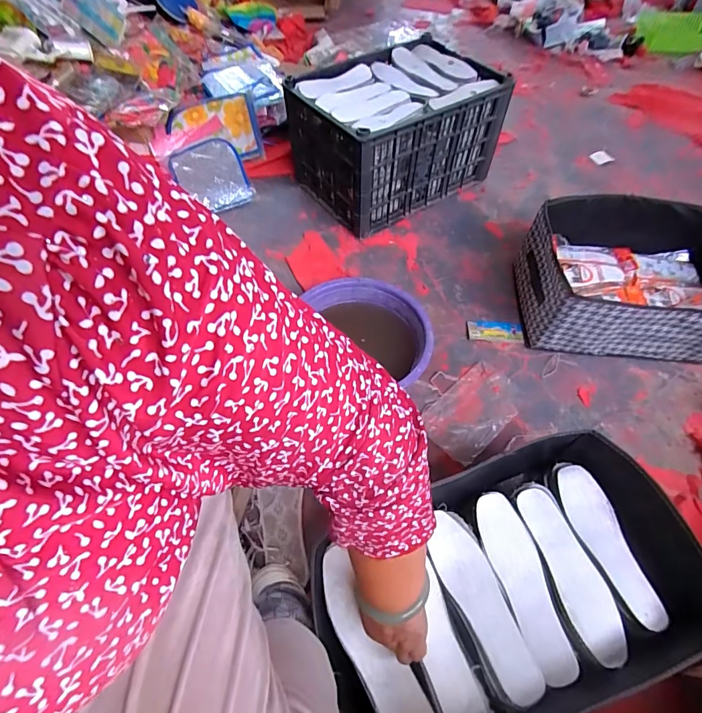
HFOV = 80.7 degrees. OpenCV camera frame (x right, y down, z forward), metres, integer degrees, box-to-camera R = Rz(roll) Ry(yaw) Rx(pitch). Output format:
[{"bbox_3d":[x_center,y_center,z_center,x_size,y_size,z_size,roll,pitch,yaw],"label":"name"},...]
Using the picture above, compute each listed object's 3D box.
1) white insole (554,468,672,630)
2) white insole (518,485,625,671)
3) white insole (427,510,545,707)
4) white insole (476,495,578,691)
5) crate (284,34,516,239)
[{"bbox_3d":[0.362,0.262,0.589,0.067,0.017,0.212,-9,57,-3],"label":"white insole"},{"bbox_3d":[0.305,0.290,0.568,0.065,0.012,0.215,-15,58,-6],"label":"white insole"},{"bbox_3d":[0.174,0.318,0.545,0.075,0.012,0.219,-15,57,-27],"label":"white insole"},{"bbox_3d":[0.235,0.305,0.566,0.067,0.011,0.226,-12,57,-5],"label":"white insole"},{"bbox_3d":[0.110,-0.632,1.166,0.490,0.280,0.404,-30,61,-15],"label":"crate"}]

